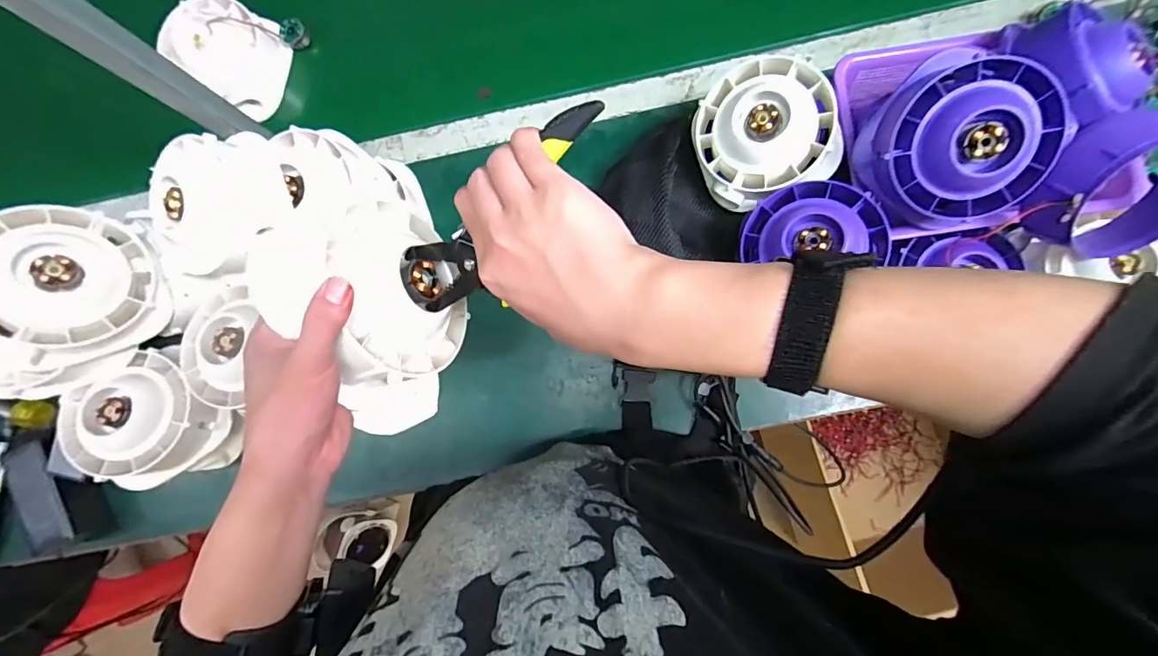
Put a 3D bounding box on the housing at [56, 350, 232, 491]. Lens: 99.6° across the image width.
[{"bbox_3d":[-0.455,0.096,0.506,0.135,0.043,0.136,0,87,4],"label":"housing"}]

